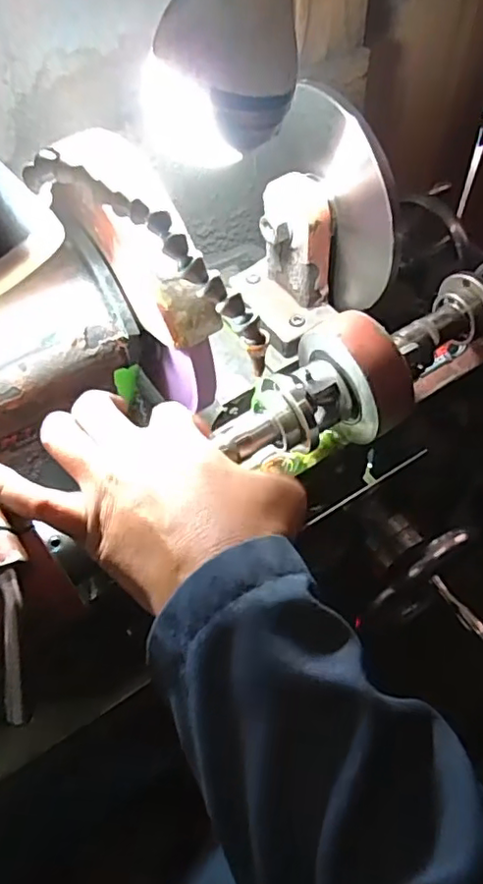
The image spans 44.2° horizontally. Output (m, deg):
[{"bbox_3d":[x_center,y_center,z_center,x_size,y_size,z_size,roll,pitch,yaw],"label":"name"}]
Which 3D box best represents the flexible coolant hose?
[{"bbox_3d":[-0.052,-0.103,0.317,0.164,0.056,0.016,38,64,8],"label":"flexible coolant hose"}]

